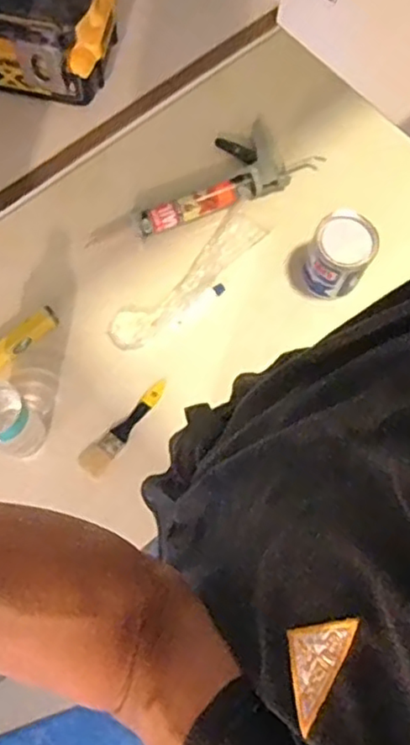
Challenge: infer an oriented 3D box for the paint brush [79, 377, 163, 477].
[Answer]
[{"bbox_3d":[-0.126,0.085,1.012,0.043,0.015,0.182,41,71,-1],"label":"paint brush"}]

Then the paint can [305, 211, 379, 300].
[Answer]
[{"bbox_3d":[0.217,-0.189,1.052,0.097,0.116,0.098,1,73,-2],"label":"paint can"}]

